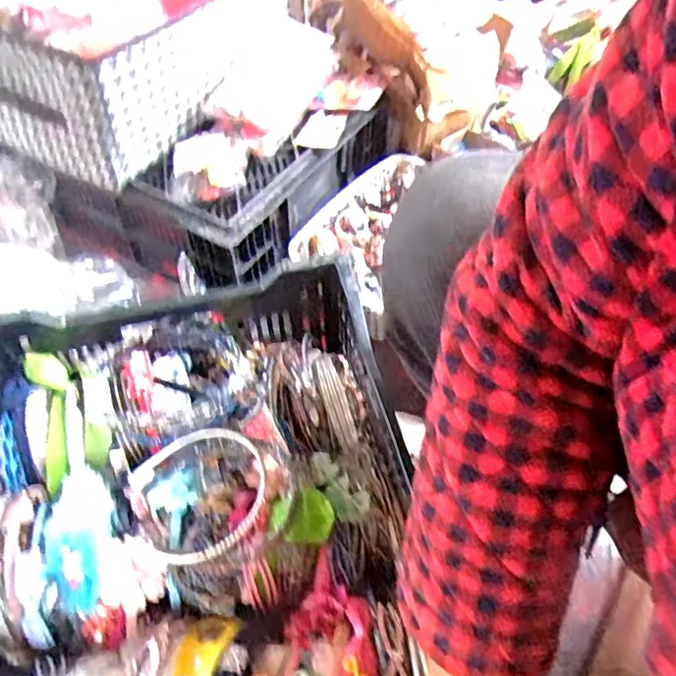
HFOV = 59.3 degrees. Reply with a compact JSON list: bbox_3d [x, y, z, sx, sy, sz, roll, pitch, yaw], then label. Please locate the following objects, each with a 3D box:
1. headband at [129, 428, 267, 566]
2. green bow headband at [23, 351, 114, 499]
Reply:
[{"bbox_3d":[-0.130,0.144,0.532,0.126,0.031,0.128,-10,45,5],"label":"headband"},{"bbox_3d":[-0.271,0.078,0.611,0.084,0.050,0.147,-16,55,-11],"label":"green bow headband"}]

